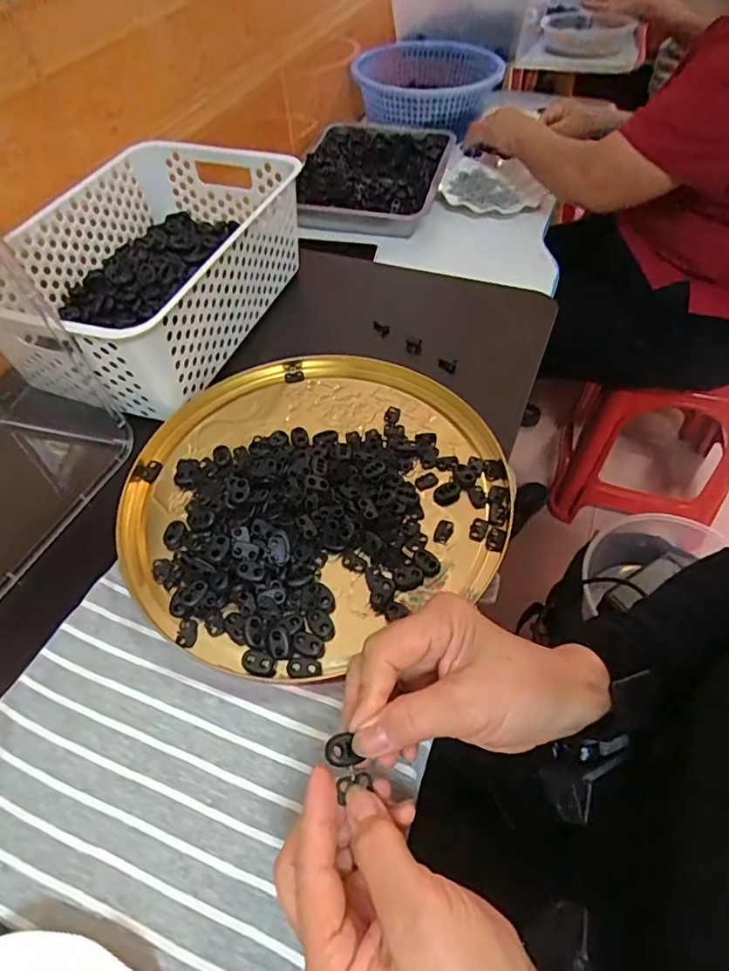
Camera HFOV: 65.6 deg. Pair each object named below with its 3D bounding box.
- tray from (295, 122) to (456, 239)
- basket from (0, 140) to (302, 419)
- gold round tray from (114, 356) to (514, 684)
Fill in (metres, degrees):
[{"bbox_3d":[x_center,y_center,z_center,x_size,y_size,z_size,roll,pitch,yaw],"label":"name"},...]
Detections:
[{"bbox_3d":[0.013,-0.522,0.944,0.232,0.046,0.321,10,54,10],"label":"tray"},{"bbox_3d":[-0.206,-0.217,0.543,0.198,0.117,0.313,16,55,14],"label":"basket"},{"bbox_3d":[-0.044,-0.006,0.442,0.291,0.029,0.271,-1,53,2],"label":"gold round tray"}]

